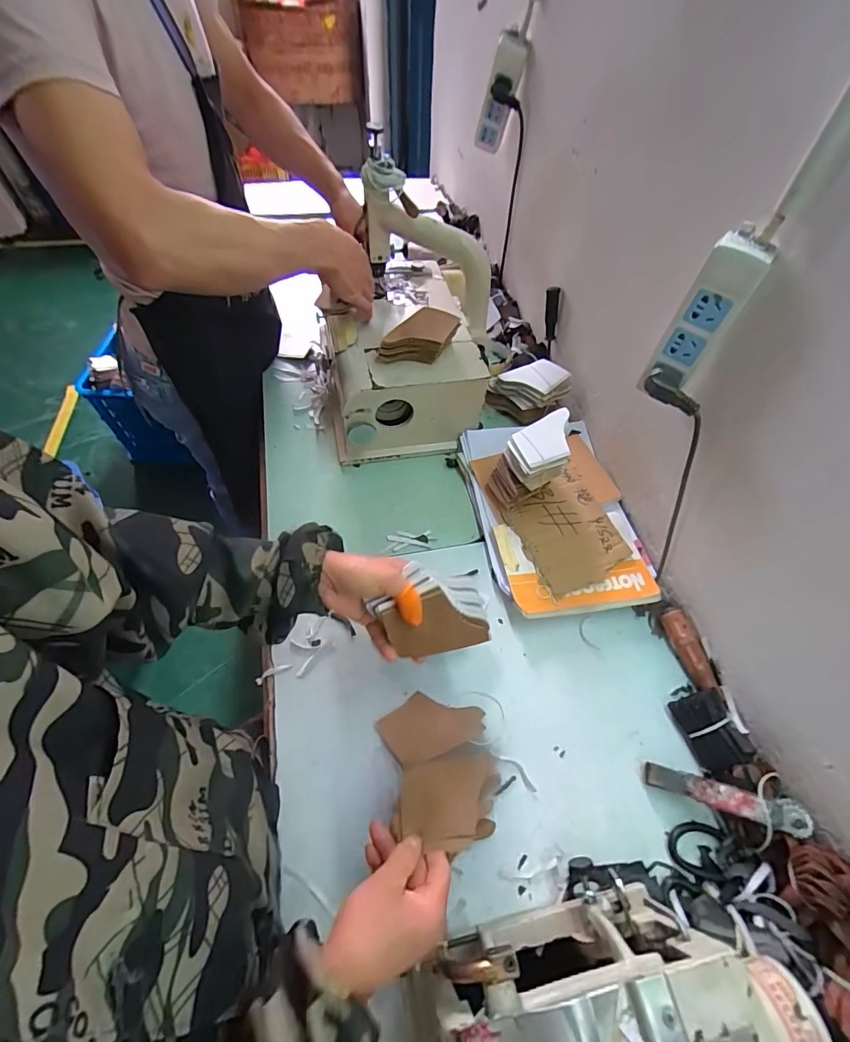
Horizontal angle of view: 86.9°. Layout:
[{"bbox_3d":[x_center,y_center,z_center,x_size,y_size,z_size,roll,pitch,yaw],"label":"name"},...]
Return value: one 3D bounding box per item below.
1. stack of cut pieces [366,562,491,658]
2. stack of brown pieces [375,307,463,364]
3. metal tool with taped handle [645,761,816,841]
[{"bbox_3d":[0.010,0.090,0.466,0.117,0.025,0.091,-9,101,-17],"label":"stack of cut pieces"},{"bbox_3d":[-0.006,-0.264,0.663,0.070,0.055,0.105,39,63,19],"label":"stack of brown pieces"},{"bbox_3d":[0.317,0.293,0.479,0.148,0.015,0.032,7,55,26],"label":"metal tool with taped handle"}]

